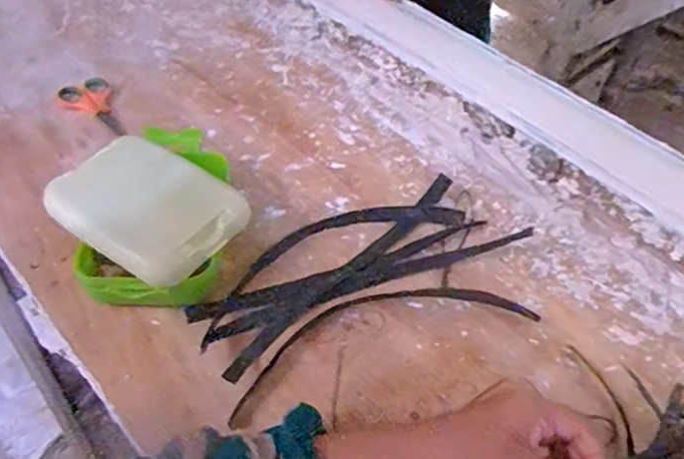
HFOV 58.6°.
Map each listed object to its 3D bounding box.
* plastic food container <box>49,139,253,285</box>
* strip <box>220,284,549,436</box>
[{"bbox_3d":[-0.166,-0.021,0.524,0.149,0.031,0.110,27,52,18],"label":"plastic food container"},{"bbox_3d":[0.031,0.084,0.523,0.277,0.014,0.084,-16,52,-17],"label":"strip"}]

